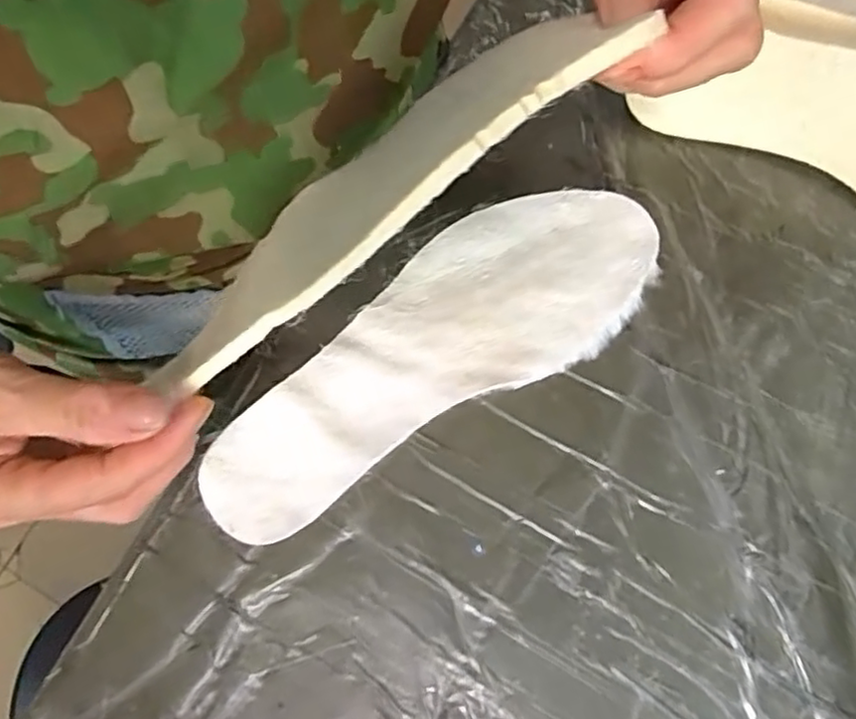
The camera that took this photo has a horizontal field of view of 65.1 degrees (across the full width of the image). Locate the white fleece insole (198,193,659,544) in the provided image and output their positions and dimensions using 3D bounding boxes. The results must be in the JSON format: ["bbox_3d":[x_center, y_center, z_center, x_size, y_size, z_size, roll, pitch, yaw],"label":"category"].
[{"bbox_3d":[0.000,-0.007,0.372,0.273,0.020,0.095,-30,74,-7],"label":"white fleece insole"}]

